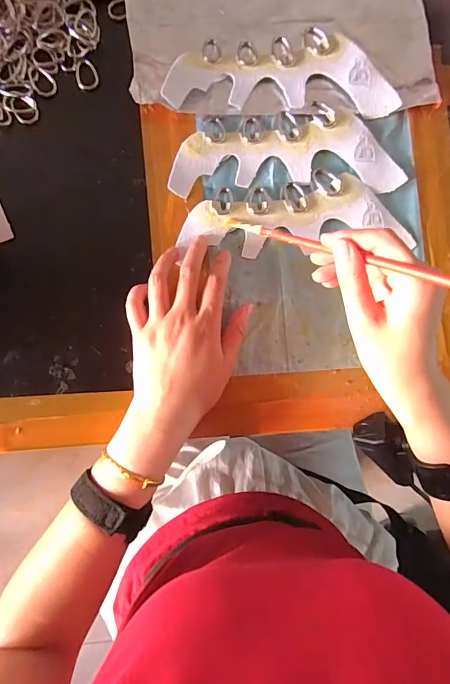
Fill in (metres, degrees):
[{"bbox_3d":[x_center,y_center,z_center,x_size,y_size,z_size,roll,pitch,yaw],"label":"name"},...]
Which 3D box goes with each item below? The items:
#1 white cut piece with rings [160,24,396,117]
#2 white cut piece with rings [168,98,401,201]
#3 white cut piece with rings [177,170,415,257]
[{"bbox_3d":[0.055,-0.259,0.379,0.217,0.013,0.080,-2,87,-4],"label":"white cut piece with rings"},{"bbox_3d":[0.058,-0.179,0.376,0.212,0.005,0.078,-5,87,-4],"label":"white cut piece with rings"},{"bbox_3d":[0.062,-0.118,0.373,0.200,0.007,0.070,-7,87,-4],"label":"white cut piece with rings"}]

